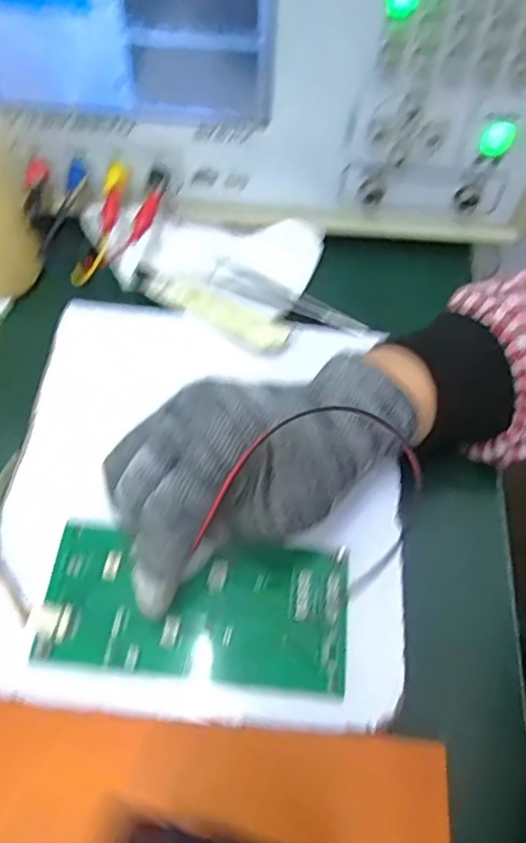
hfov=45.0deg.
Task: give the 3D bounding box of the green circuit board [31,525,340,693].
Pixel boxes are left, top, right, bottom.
[{"bbox_3d":[-0.029,0.082,0.285,0.132,0.009,0.063,5,58,-2],"label":"green circuit board"}]

